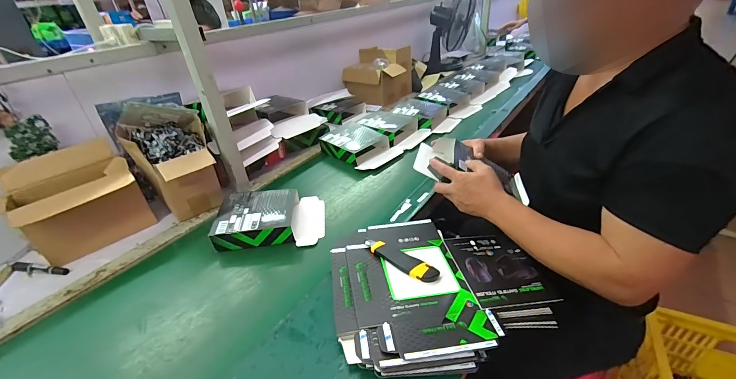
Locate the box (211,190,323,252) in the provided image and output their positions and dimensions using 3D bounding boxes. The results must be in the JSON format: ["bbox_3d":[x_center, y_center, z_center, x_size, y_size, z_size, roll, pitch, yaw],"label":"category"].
[{"bbox_3d":[-0.238,0.066,0.814,0.244,0.066,0.186,-8,32,-3],"label":"box"}]

